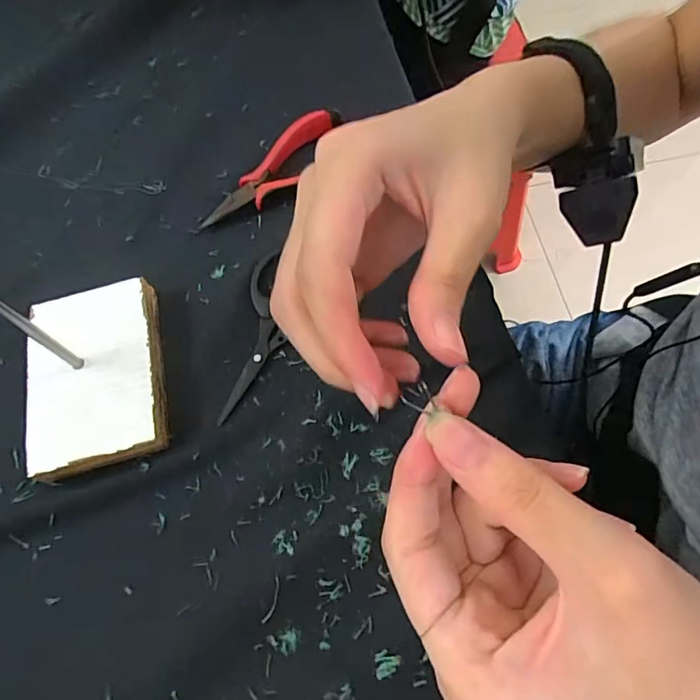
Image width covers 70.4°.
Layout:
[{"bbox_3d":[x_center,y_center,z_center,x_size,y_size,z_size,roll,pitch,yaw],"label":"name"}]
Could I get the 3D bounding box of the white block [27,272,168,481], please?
[{"bbox_3d":[-0.140,0.014,0.279,0.073,0.018,0.103,-13,69,-2],"label":"white block"}]

